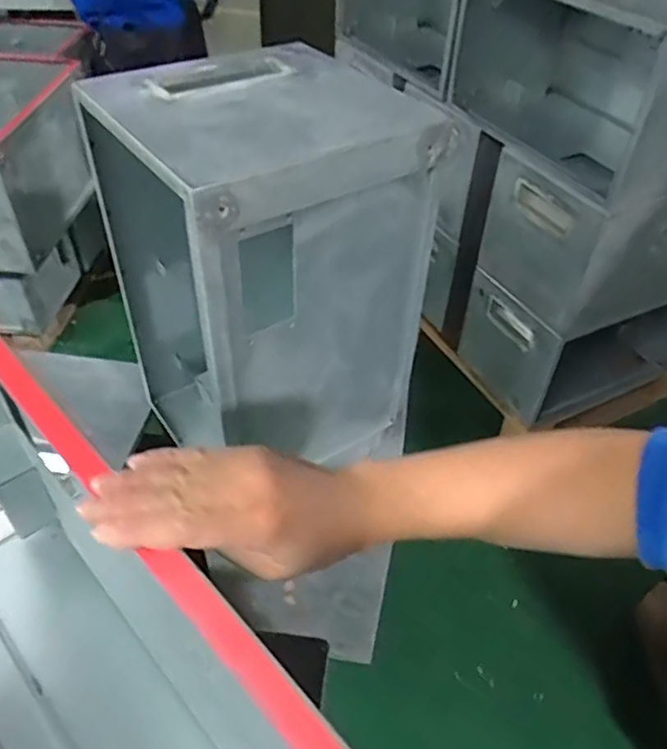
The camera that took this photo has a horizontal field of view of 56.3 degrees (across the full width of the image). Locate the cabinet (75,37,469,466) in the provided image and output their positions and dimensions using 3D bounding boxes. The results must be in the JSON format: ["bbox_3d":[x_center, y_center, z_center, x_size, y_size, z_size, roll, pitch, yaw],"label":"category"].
[{"bbox_3d":[-0.091,-0.121,0.863,0.317,0.515,0.312,-27,52,-27],"label":"cabinet"}]

